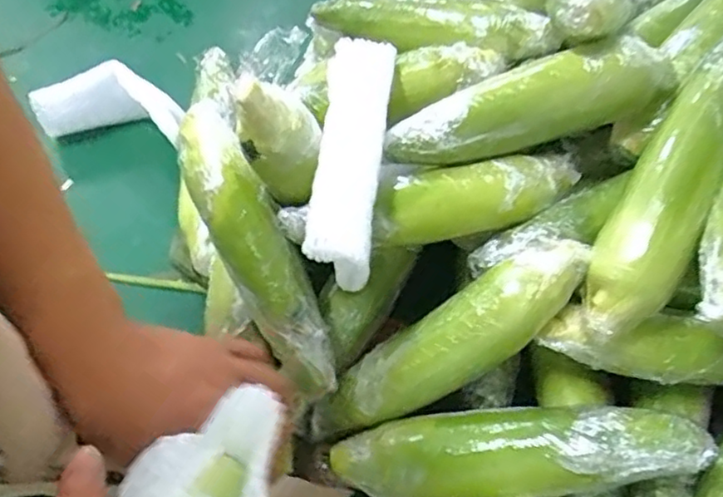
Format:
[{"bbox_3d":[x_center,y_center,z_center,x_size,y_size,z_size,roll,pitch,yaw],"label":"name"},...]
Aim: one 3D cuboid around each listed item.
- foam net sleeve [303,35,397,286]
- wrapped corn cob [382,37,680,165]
[{"bbox_3d":[-0.007,-0.071,0.466,0.049,0.038,0.208,3,53,1],"label":"foam net sleeve"},{"bbox_3d":[0.115,-0.102,0.463,0.197,0.050,0.052,-15,53,9],"label":"wrapped corn cob"}]

